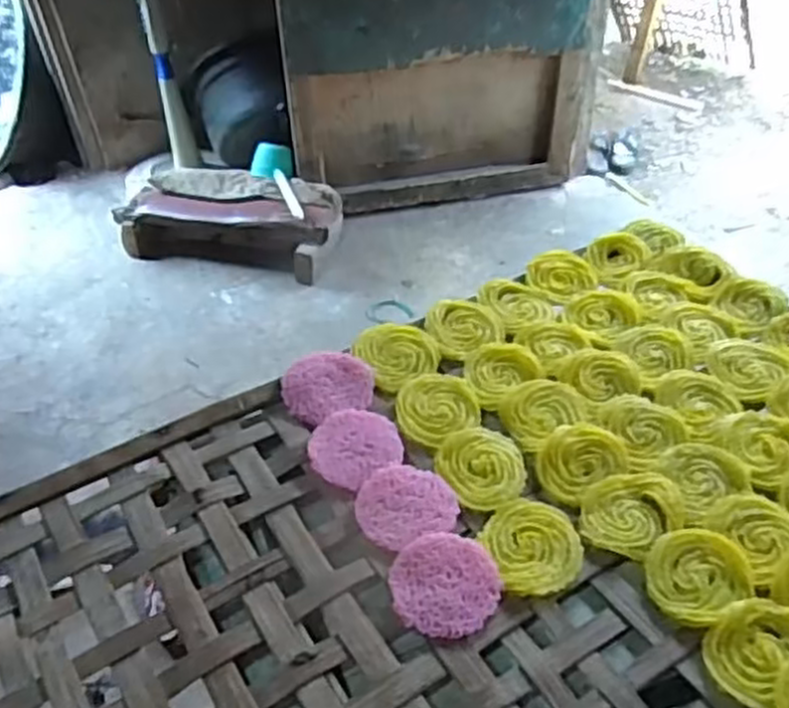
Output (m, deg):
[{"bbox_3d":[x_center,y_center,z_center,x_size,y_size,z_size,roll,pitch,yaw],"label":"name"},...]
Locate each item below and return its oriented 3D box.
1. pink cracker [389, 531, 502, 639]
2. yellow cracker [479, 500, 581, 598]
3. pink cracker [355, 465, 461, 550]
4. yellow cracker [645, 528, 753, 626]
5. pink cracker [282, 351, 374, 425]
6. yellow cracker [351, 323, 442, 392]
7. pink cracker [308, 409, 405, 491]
[{"bbox_3d":[0.037,0.167,0.579,0.077,0.010,0.077,-1,44,1],"label":"pink cracker"},{"bbox_3d":[0.105,0.144,0.601,0.067,0.007,0.078,-14,45,-12],"label":"yellow cracker"},{"bbox_3d":[0.009,0.118,0.630,0.075,0.008,0.072,-1,44,1],"label":"pink cracker"},{"bbox_3d":[0.220,0.157,0.577,0.075,0.008,0.064,-24,48,-21],"label":"yellow cracker"},{"bbox_3d":[-0.059,0.027,0.716,0.080,0.013,0.068,-12,45,-10],"label":"pink cracker"},{"bbox_3d":[0.003,-0.004,0.748,0.074,0.007,0.079,-20,47,-18],"label":"yellow cracker"},{"bbox_3d":[-0.035,0.076,0.674,0.076,0.010,0.077,-1,44,1],"label":"pink cracker"}]

